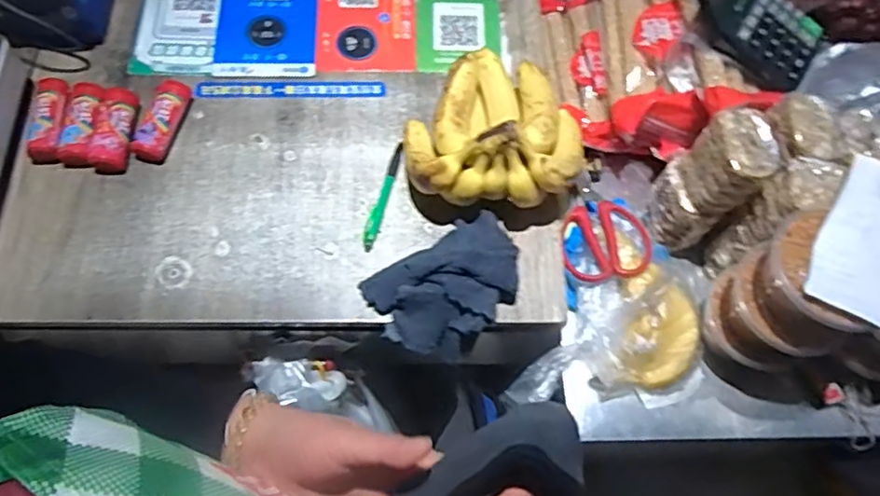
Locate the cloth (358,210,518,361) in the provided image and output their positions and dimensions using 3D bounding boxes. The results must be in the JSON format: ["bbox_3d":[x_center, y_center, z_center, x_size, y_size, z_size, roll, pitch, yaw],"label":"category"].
[{"bbox_3d":[0.012,0.040,0.623,0.151,0.061,0.110,-31,72,-14],"label":"cloth"}]

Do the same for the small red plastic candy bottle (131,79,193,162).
[{"bbox_3d":[-0.308,-0.142,0.694,0.034,0.036,0.093,14,68,3],"label":"small red plastic candy bottle"}]

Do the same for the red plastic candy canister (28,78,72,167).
[{"bbox_3d":[-0.422,-0.141,0.679,0.040,0.030,0.106,-5,68,-5],"label":"red plastic candy canister"}]

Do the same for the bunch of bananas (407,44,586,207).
[{"bbox_3d":[0.059,-0.128,0.652,0.180,0.121,0.169,1,68,-2],"label":"bunch of bananas"}]

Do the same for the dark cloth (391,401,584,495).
[{"bbox_3d":[0.030,0.150,0.404,0.130,0.029,0.060,-27,70,4],"label":"dark cloth"}]

